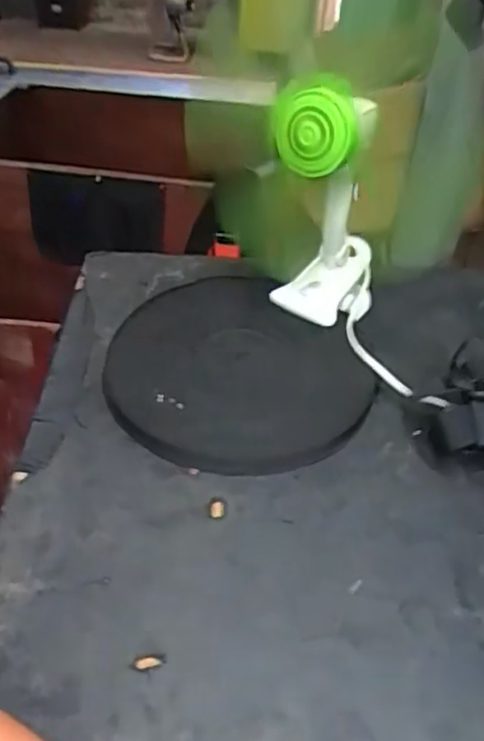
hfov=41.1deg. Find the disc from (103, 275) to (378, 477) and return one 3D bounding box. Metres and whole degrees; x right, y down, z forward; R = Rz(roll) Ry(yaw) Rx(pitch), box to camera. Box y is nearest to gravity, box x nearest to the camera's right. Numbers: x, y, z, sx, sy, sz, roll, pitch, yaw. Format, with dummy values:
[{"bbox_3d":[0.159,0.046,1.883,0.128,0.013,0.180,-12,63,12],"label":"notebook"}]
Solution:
[{"bbox_3d":[-0.017,-0.003,0.691,0.283,0.036,0.283,0,40,0],"label":"disc"}]

